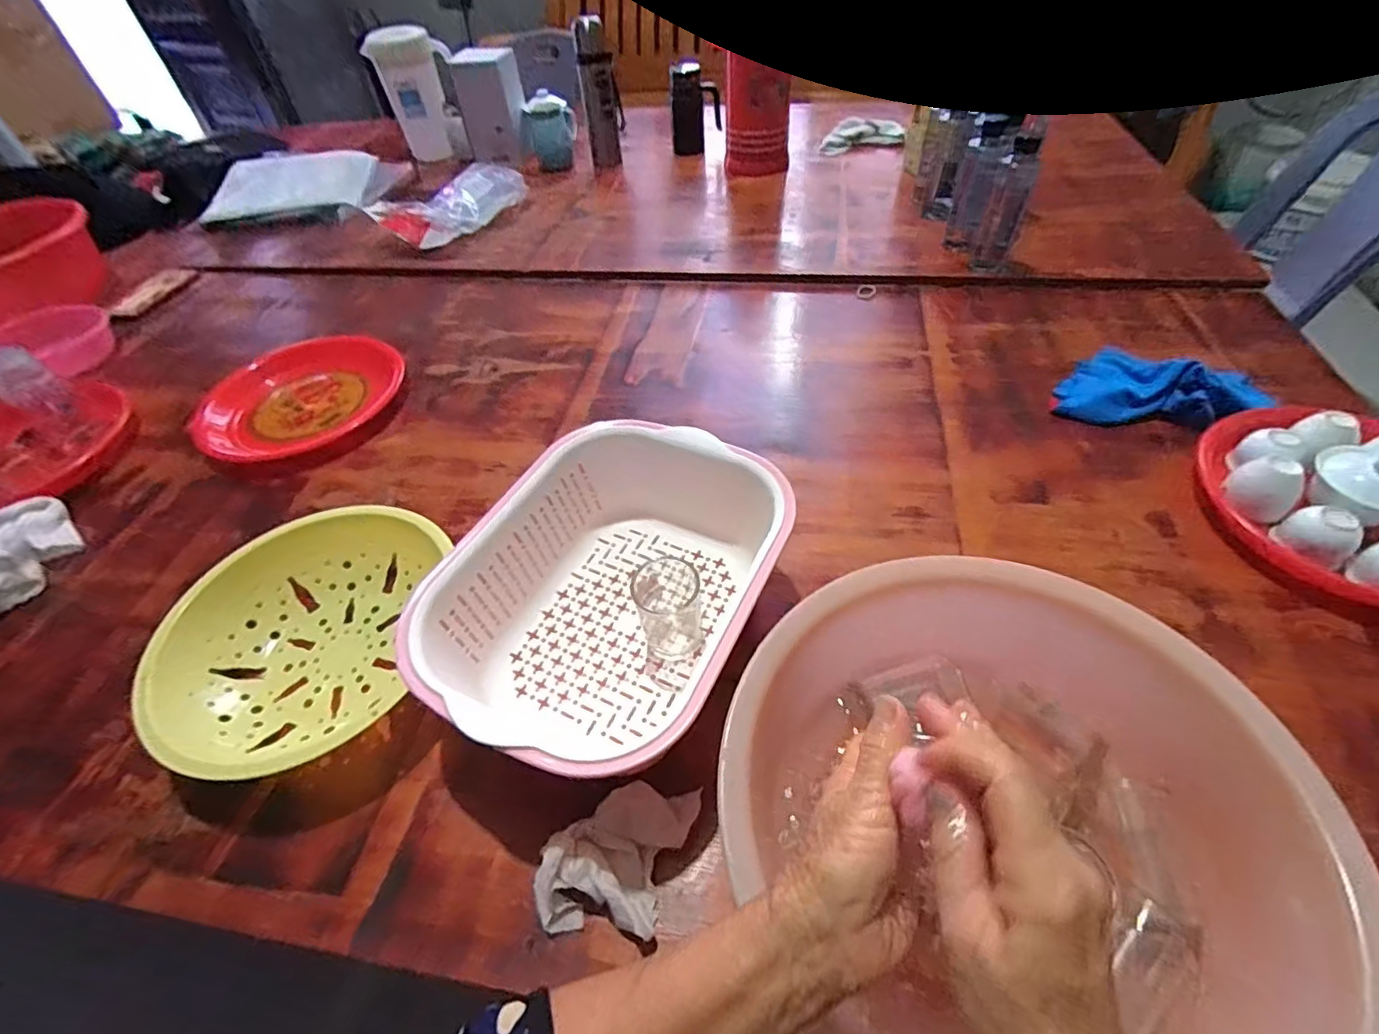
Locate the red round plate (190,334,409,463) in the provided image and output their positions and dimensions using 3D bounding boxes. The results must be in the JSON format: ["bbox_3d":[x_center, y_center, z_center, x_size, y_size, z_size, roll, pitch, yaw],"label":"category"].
[{"bbox_3d":[-0.527,-0.167,0.784,0.215,0.033,0.245,29,58,26],"label":"red round plate"}]

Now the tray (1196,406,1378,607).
[{"bbox_3d":[0.613,-0.019,0.538,0.227,0.068,0.203,21,55,21],"label":"tray"}]

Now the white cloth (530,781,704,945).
[{"bbox_3d":[-0.051,0.233,0.407,0.086,0.033,0.112,17,53,18],"label":"white cloth"}]

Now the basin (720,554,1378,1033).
[{"bbox_3d":[0.187,0.193,0.376,0.321,0.129,0.315,-2,50,3],"label":"basin"}]

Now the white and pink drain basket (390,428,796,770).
[{"bbox_3d":[-0.057,0.065,0.497,0.234,0.118,0.305,20,54,20],"label":"white and pink drain basket"}]

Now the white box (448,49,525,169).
[{"bbox_3d":[-0.436,-0.898,1.291,0.121,0.188,0.108,16,53,17],"label":"white box"}]

